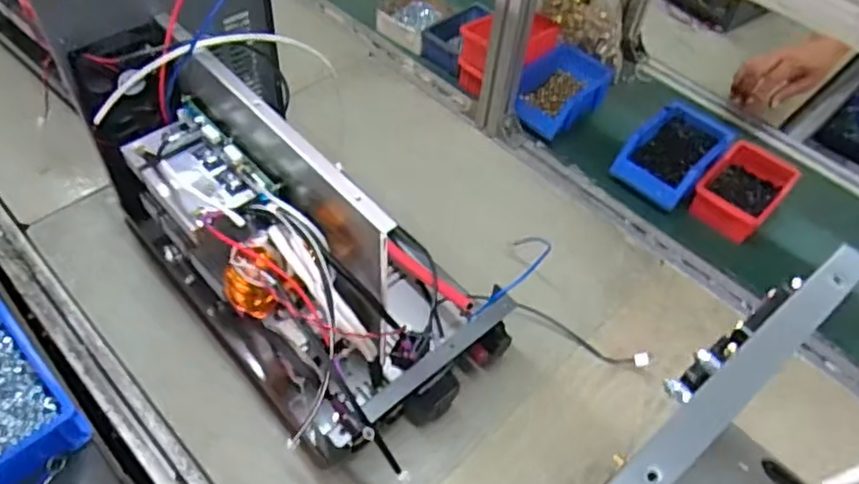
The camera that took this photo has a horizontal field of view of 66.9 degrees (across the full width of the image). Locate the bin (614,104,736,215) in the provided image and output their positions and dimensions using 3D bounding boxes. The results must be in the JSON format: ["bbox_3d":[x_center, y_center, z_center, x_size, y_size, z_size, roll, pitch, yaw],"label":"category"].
[{"bbox_3d":[0.354,-0.122,0.958,0.109,0.076,0.162,38,57,23],"label":"bin"}]

